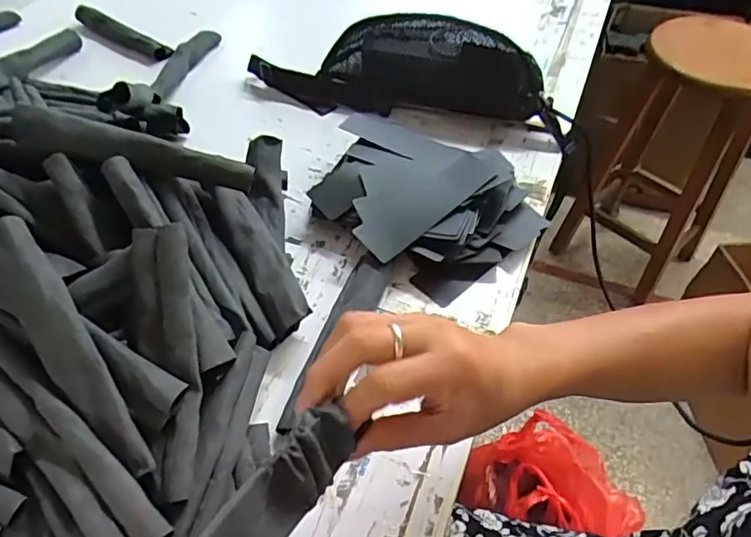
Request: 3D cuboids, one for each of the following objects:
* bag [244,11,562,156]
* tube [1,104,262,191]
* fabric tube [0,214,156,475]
[{"bbox_3d":[0.044,-0.240,0.689,0.394,0.115,0.112,16,48,8],"label":"bag"},{"bbox_3d":[-0.192,-0.093,0.449,0.183,0.030,0.021,13,43,-11],"label":"tube"},{"bbox_3d":[-0.196,0.050,0.358,0.035,0.021,0.179,-31,87,-30],"label":"fabric tube"}]

